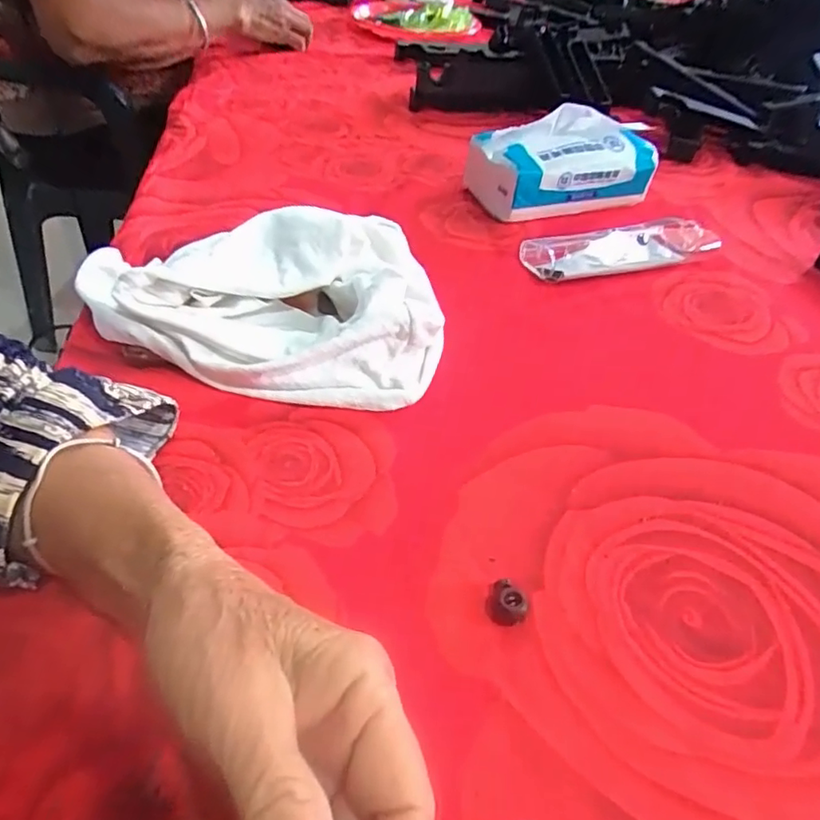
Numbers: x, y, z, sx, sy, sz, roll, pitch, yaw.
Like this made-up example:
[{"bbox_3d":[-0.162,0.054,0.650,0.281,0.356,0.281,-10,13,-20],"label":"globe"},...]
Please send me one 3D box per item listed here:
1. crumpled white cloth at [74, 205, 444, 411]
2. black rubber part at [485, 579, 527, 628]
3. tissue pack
[{"bbox_3d":[-0.100,-0.079,0.377,0.240,0.059,0.144,4,43,1],"label":"crumpled white cloth"},{"bbox_3d":[0.043,0.085,0.257,0.018,0.012,0.016,19,46,15],"label":"black rubber part"},{"bbox_3d":[0.143,-0.239,0.548,0.167,0.080,0.088,-12,45,-16],"label":"tissue pack"}]

